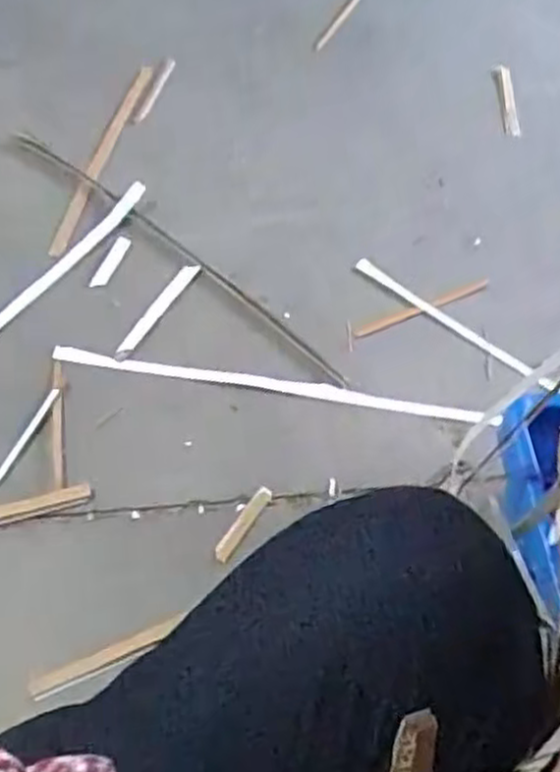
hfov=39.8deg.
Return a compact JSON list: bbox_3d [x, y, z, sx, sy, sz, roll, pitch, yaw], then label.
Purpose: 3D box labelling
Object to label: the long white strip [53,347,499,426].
[{"bbox_3d":[-0.011,-0.003,0.844,0.480,0.011,0.021,9,58,6],"label":"long white strip"}]

